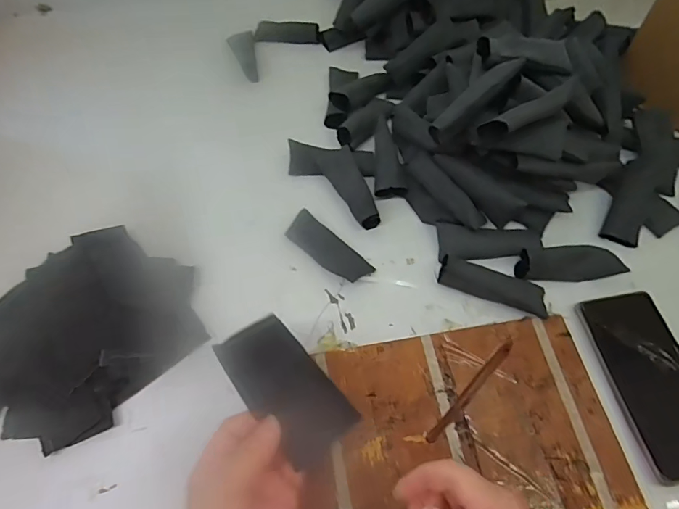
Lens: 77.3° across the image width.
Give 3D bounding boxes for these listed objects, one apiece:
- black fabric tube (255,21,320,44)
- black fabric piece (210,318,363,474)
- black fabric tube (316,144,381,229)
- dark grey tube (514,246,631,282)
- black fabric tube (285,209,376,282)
[{"bbox_3d":[-0.080,-0.341,0.650,0.098,0.016,0.040,3,60,3],"label":"black fabric tube"},{"bbox_3d":[-0.038,0.088,0.294,0.053,0.021,0.110,-40,58,-18],"label":"black fabric piece"},{"bbox_3d":[0.011,-0.077,0.486,0.038,0.023,0.108,-19,61,-9],"label":"black fabric tube"},{"bbox_3d":[0.230,0.005,0.423,0.098,0.018,0.035,-1,59,1],"label":"dark grey tube"},{"bbox_3d":[-0.013,-0.007,0.456,0.103,0.018,0.036,38,67,21],"label":"black fabric tube"}]

